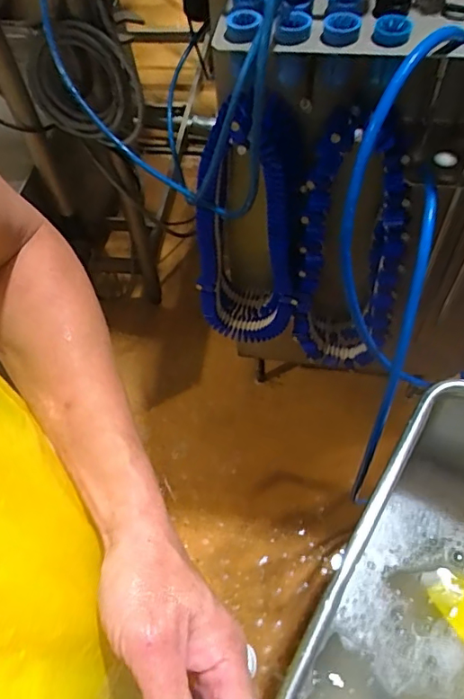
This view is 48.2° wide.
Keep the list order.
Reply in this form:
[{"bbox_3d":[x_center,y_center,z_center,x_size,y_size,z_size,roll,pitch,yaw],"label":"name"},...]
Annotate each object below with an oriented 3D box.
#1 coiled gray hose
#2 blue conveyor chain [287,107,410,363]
[{"bbox_3d":[-0.297,-0.538,1.058,0.230,0.225,0.062,3,56,5],"label":"coiled gray hose"},{"bbox_3d":[0.199,-0.141,0.860,0.170,0.507,0.108,17,59,14],"label":"blue conveyor chain"}]

